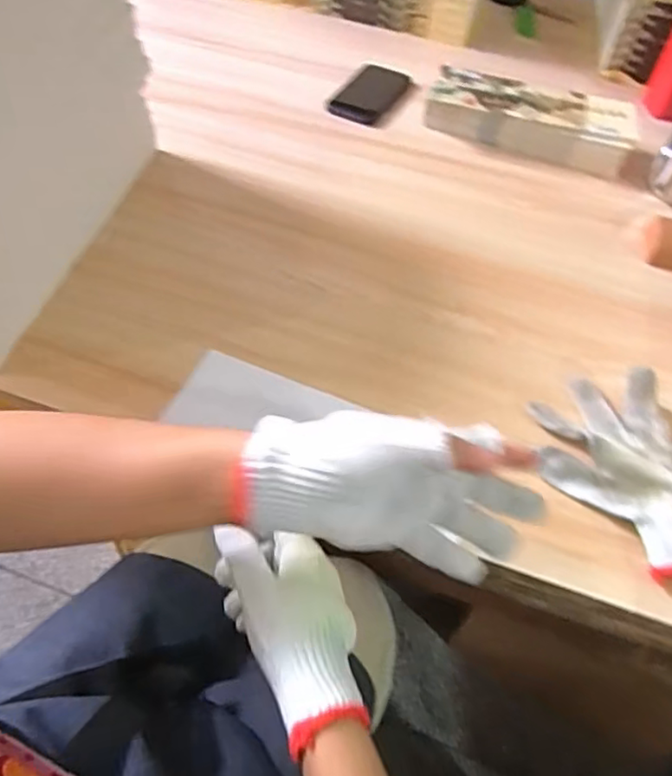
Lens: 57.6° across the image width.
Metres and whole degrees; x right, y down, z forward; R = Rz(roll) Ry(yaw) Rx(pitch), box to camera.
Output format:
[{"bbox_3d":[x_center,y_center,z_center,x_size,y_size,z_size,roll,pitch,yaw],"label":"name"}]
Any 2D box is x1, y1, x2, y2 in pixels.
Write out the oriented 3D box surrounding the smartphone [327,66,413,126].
[{"bbox_3d":[0.051,-0.422,0.875,0.080,0.013,0.141,23,55,11],"label":"smartphone"}]

